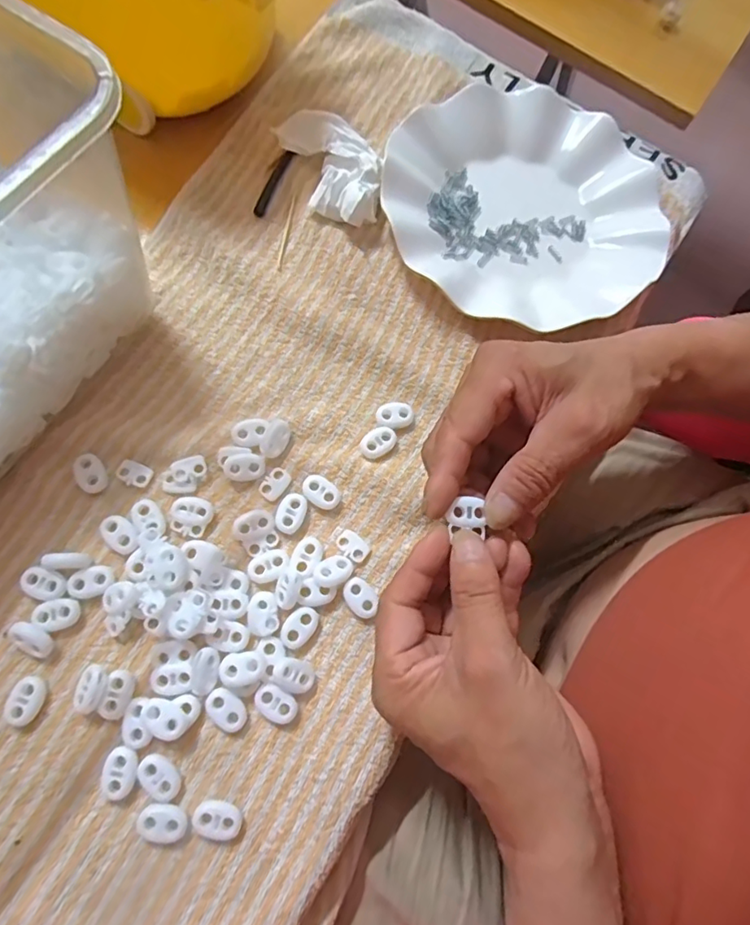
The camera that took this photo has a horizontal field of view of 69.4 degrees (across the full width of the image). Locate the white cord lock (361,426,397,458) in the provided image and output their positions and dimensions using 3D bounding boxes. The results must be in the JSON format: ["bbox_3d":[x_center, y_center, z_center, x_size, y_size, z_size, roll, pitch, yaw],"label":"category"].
[{"bbox_3d":[0.001,-0.012,0.313,0.022,0.004,0.015,-38,80,-14],"label":"white cord lock"}]

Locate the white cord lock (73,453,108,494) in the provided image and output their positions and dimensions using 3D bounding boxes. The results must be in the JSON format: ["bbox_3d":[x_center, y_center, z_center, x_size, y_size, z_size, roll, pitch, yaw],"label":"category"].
[{"bbox_3d":[-0.154,0.006,0.294,0.014,0.006,0.022,-31,79,-13],"label":"white cord lock"}]

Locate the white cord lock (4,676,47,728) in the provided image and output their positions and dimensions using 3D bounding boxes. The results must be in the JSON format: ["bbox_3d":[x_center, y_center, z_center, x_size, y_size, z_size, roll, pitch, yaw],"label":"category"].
[{"bbox_3d":[-0.168,0.115,0.261,0.015,0.007,0.022,23,73,2],"label":"white cord lock"}]

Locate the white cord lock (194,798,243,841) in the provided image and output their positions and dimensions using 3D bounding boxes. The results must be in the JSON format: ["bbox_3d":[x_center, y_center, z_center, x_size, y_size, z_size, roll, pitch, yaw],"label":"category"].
[{"bbox_3d":[-0.074,0.167,0.254,0.022,0.006,0.015,17,73,0],"label":"white cord lock"}]

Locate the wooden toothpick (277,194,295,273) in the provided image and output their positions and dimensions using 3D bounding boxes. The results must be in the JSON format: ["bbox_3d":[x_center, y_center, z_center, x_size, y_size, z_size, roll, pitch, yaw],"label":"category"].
[{"bbox_3d":[-0.058,-0.148,0.350,0.004,0.004,0.057,9,73,-3],"label":"wooden toothpick"}]

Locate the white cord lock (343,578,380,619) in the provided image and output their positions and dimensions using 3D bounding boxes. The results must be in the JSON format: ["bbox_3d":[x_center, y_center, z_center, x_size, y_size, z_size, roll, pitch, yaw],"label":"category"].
[{"bbox_3d":[-0.007,0.072,0.289,0.015,0.006,0.021,-41,81,-15],"label":"white cord lock"}]

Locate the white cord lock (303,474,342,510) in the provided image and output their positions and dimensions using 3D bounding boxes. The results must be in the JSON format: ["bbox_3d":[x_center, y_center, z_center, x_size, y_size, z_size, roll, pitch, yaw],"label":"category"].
[{"bbox_3d":[-0.030,0.016,0.302,0.022,0.005,0.015,39,74,6],"label":"white cord lock"}]

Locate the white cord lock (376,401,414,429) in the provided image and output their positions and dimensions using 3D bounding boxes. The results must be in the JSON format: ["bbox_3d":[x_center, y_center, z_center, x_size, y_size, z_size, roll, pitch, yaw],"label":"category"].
[{"bbox_3d":[0.012,-0.027,0.319,0.021,0.007,0.015,-4,74,-7],"label":"white cord lock"}]

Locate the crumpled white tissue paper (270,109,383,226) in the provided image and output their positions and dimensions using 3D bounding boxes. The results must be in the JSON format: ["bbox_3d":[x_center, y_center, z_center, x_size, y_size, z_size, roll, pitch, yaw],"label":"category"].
[{"bbox_3d":[-0.025,-0.191,0.353,0.052,0.021,0.083,-20,76,-11],"label":"crumpled white tissue paper"}]

